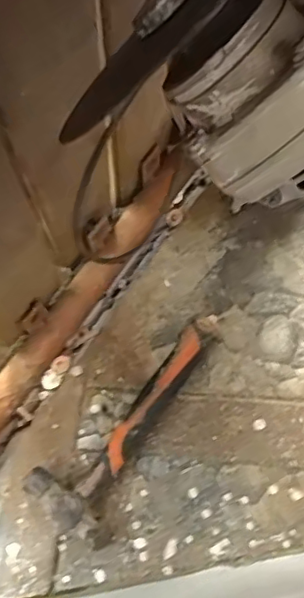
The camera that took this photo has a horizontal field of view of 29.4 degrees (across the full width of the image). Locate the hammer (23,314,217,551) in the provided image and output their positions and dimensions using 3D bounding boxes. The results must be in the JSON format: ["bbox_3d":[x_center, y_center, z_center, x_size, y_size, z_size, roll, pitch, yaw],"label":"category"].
[{"bbox_3d":[-0.022,0.121,0.639,0.100,0.033,0.273,33,79,6],"label":"hammer"}]

